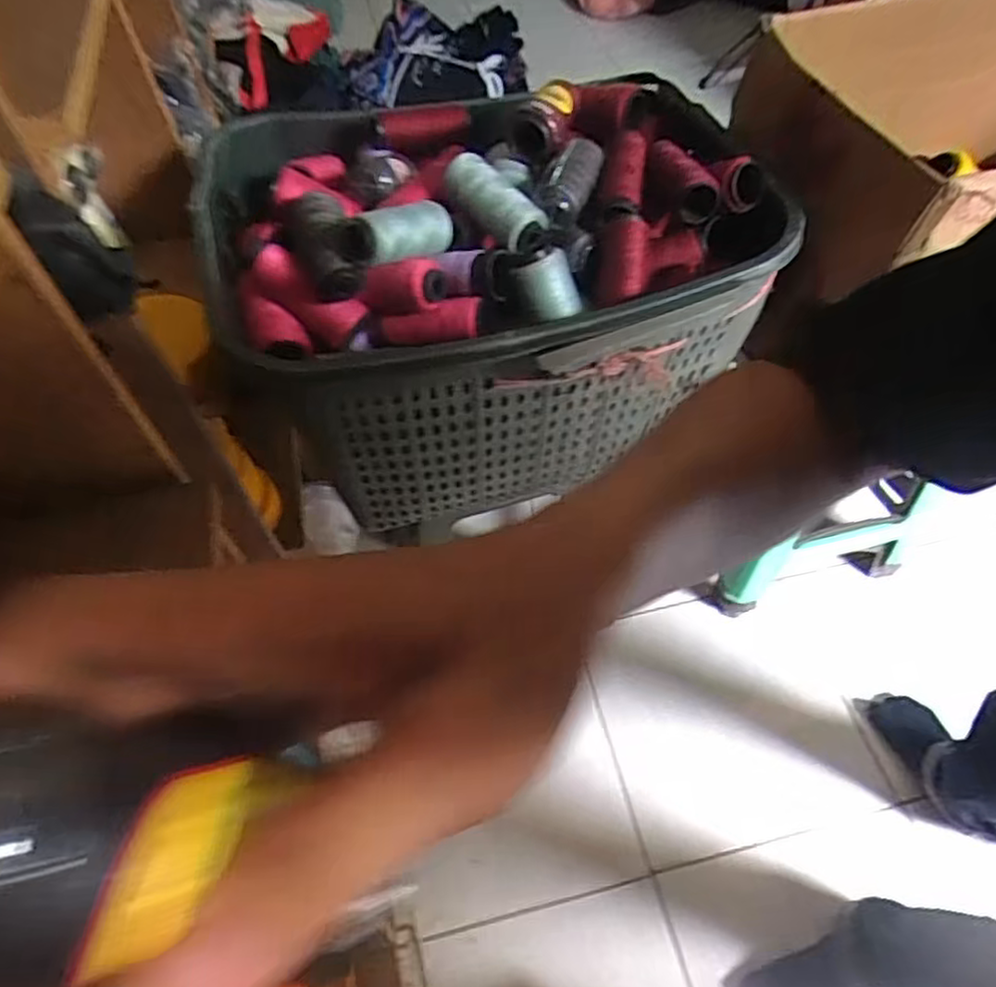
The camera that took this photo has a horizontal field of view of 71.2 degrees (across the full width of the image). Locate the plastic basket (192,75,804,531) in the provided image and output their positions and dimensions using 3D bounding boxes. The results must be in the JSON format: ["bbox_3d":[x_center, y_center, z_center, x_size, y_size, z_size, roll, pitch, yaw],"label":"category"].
[{"bbox_3d":[-0.005,-0.227,0.788,0.542,0.317,0.406,-11,55,-4],"label":"plastic basket"}]

